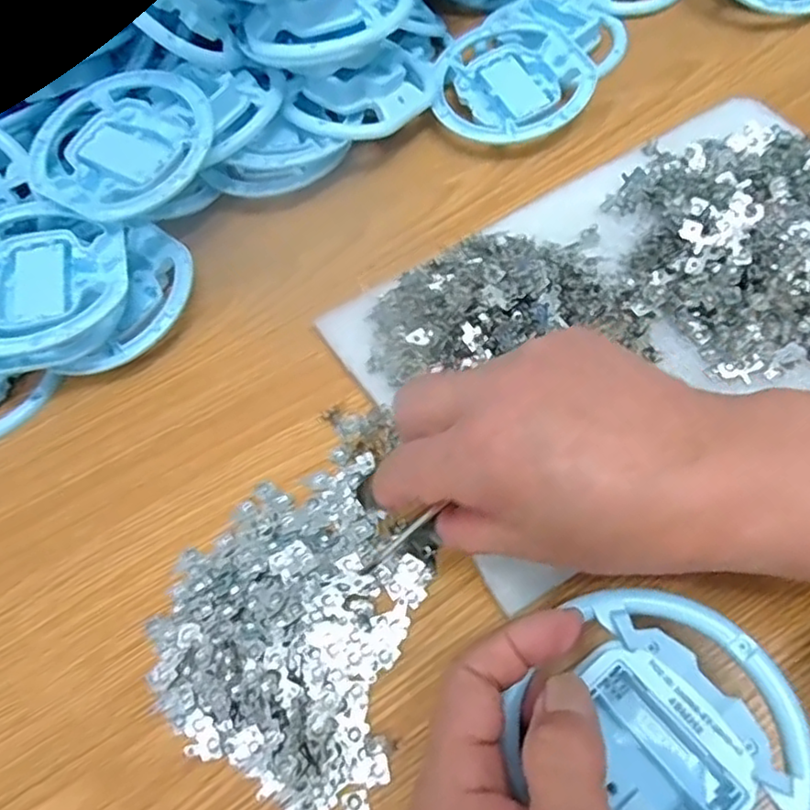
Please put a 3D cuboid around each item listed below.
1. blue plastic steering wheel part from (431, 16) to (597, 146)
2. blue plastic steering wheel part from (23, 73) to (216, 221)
[{"bbox_3d":[0.066,-0.213,0.442,0.101,0.030,0.111,-3,61,5],"label":"blue plastic steering wheel part"},{"bbox_3d":[-0.158,-0.146,0.377,0.105,0.026,0.097,-3,61,5],"label":"blue plastic steering wheel part"}]

